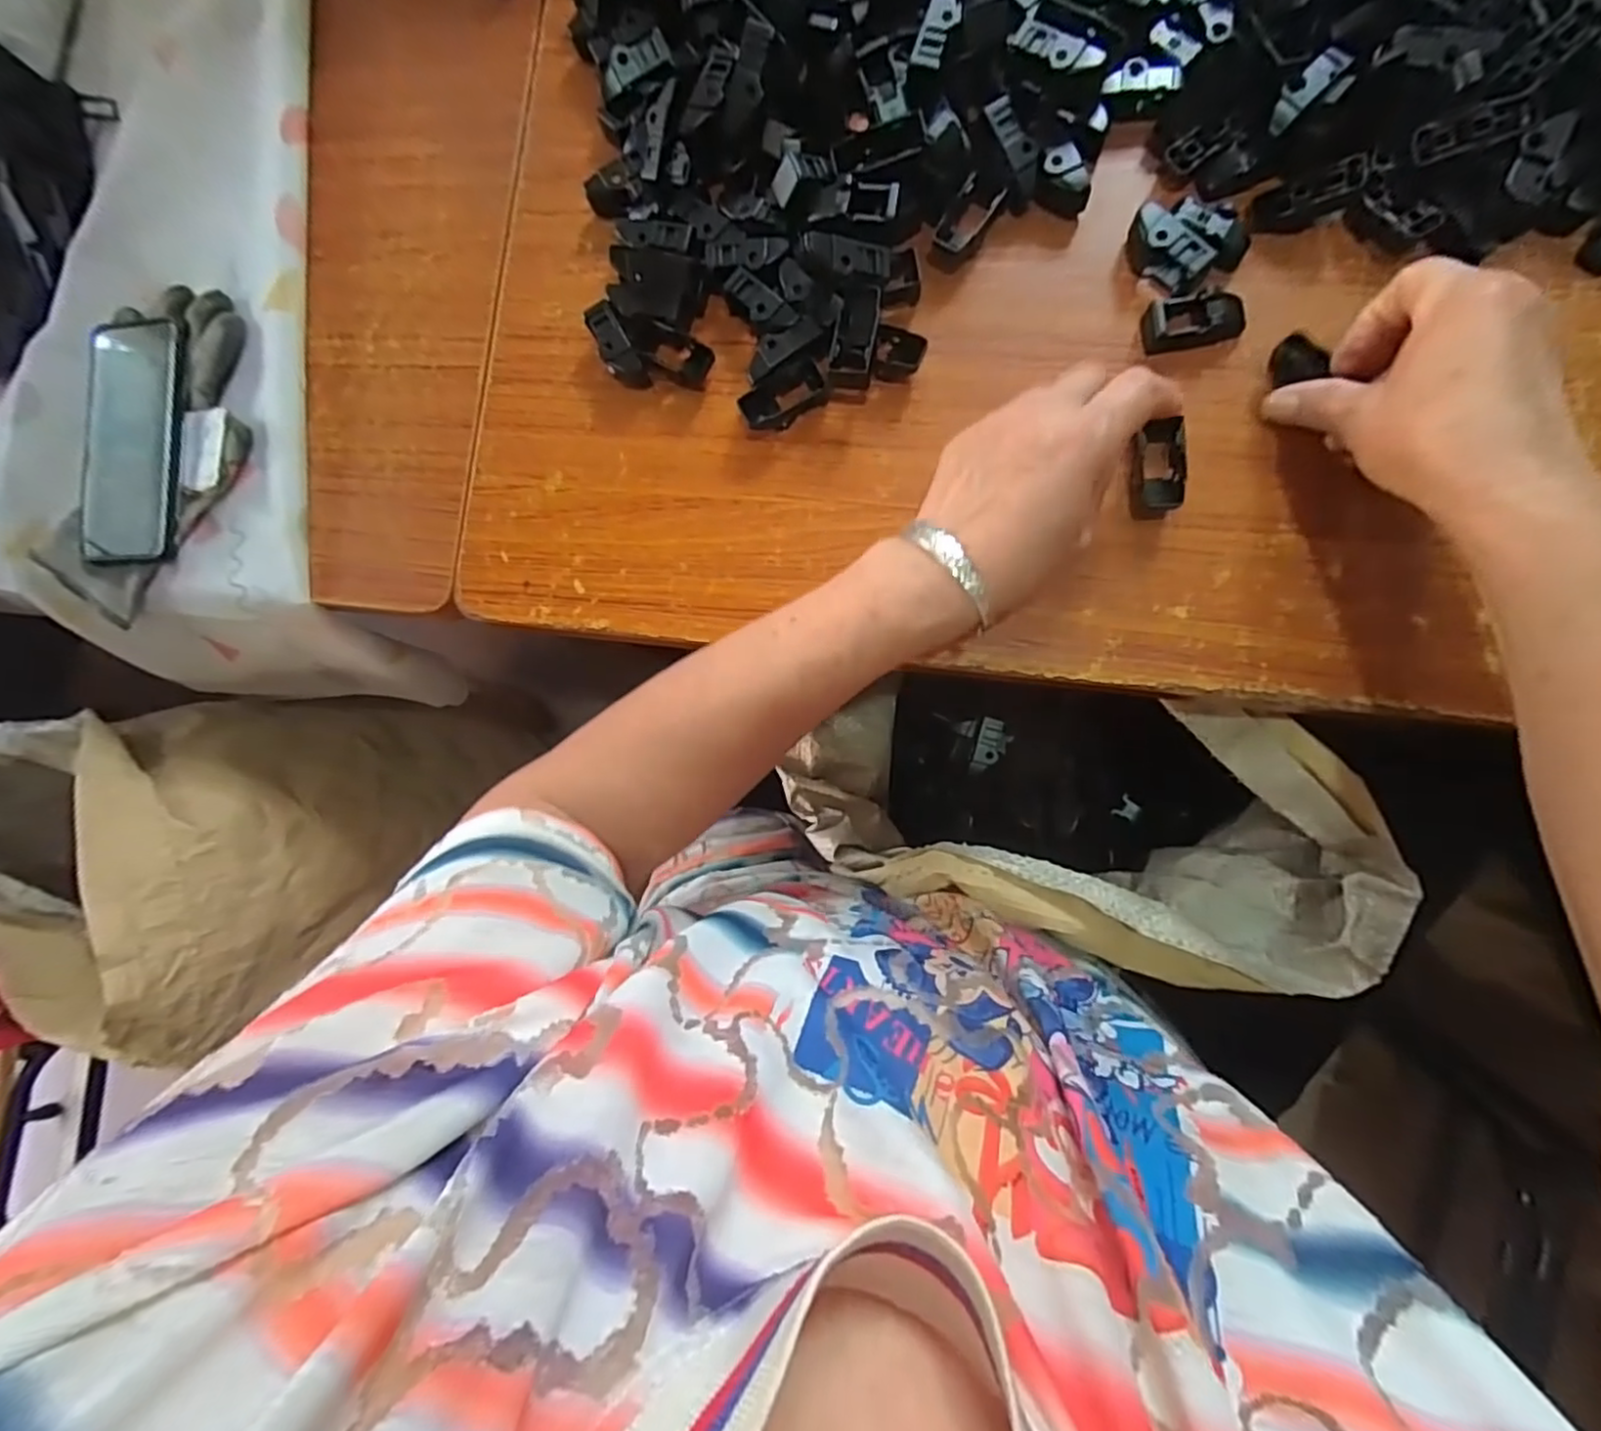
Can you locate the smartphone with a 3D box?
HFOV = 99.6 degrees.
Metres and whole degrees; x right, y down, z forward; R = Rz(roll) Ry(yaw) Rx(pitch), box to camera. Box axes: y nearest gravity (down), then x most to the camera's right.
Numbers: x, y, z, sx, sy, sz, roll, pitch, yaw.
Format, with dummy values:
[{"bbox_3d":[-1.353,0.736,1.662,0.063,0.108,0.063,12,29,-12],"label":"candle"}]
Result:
[{"bbox_3d":[-0.440,-0.184,0.447,0.075,0.012,0.164,4,87,9],"label":"smartphone"}]

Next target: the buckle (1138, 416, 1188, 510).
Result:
[{"bbox_3d":[0.191,-0.131,0.356,0.022,0.017,0.048,-1,93,9],"label":"buckle"}]

